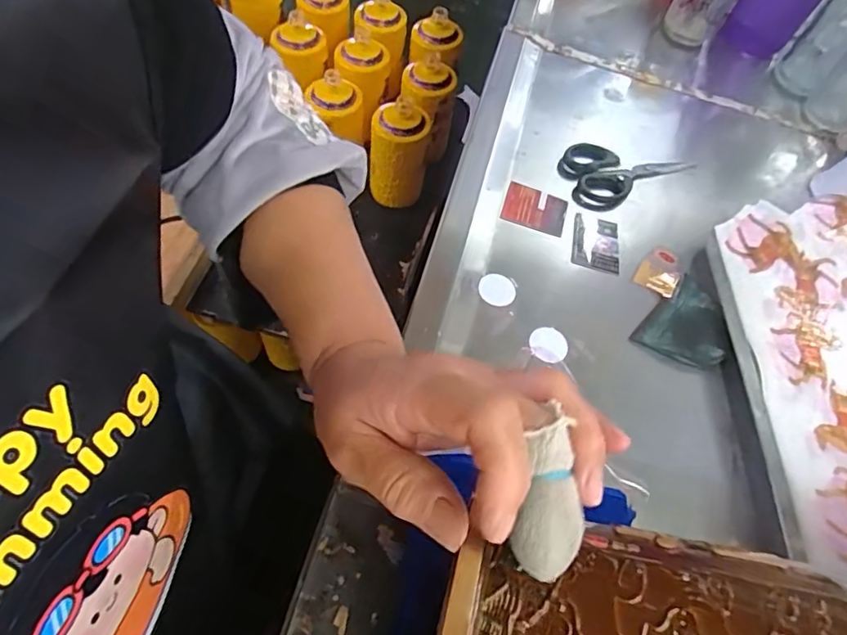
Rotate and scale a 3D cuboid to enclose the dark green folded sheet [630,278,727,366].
[{"bbox_3d":[0.200,0.009,0.414,0.056,0.007,0.074,42,64,16],"label":"dark green folded sheet"}]

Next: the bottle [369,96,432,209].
[{"bbox_3d":[-0.039,-0.249,0.848,0.089,0.154,0.087,8,60,-3],"label":"bottle"}]

